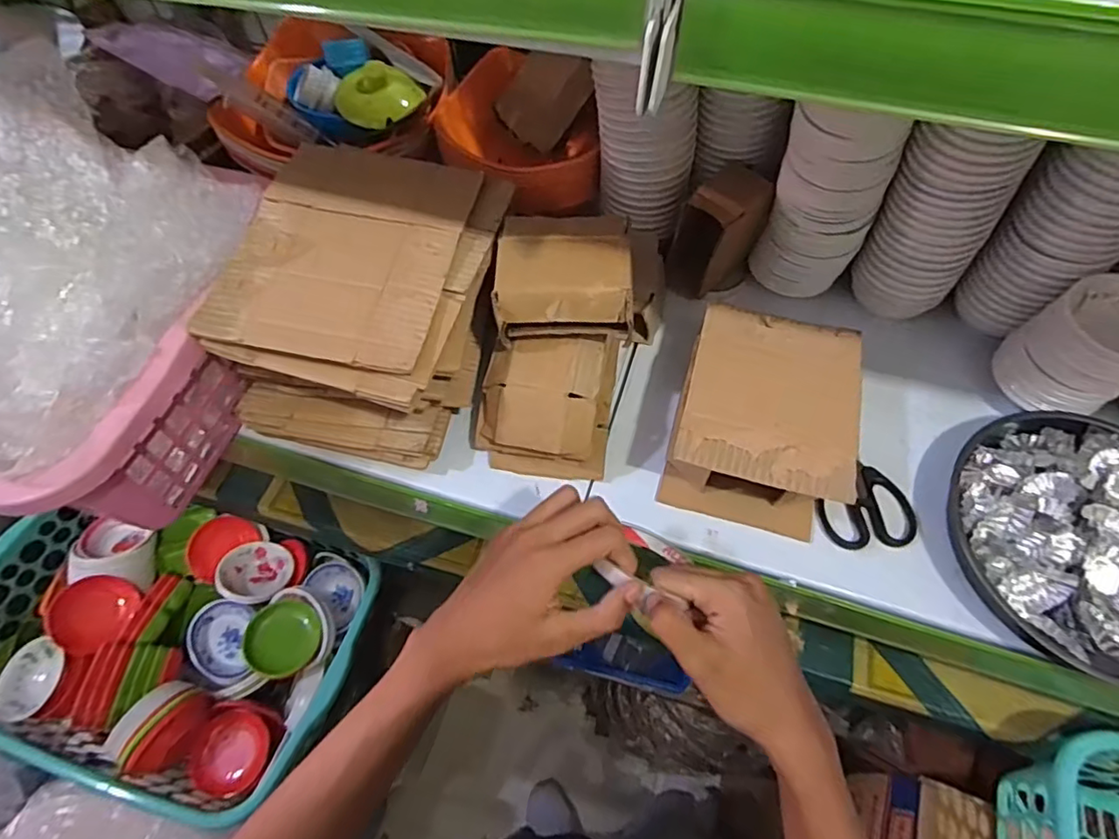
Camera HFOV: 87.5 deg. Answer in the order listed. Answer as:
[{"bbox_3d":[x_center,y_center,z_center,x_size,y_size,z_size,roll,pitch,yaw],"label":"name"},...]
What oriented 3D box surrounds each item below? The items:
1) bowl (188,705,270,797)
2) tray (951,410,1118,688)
[{"bbox_3d":[-0.365,0.374,0.655,0.078,0.028,0.084,0,60,1],"label":"bowl"},{"bbox_3d":[0.410,0.094,0.448,0.197,0.048,0.200,0,60,1],"label":"tray"}]

